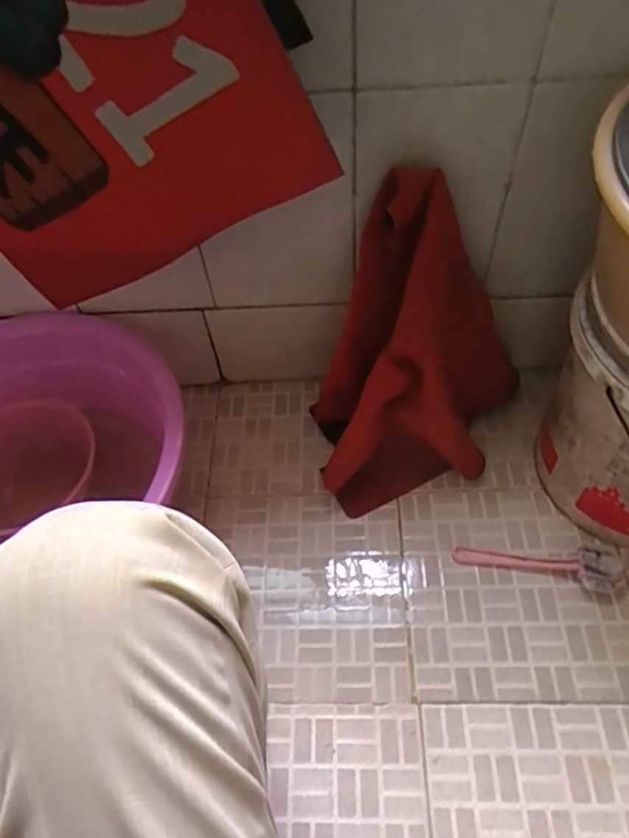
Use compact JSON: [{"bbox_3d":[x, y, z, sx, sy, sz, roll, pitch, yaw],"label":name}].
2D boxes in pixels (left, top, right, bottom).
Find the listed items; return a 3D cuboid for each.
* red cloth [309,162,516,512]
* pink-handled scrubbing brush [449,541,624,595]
[{"bbox_3d":[0.135,-0.096,0.797,0.255,0.469,0.142,0,29,2],"label":"red cloth"},{"bbox_3d":[0.302,0.198,0.781,0.213,0.045,0.050,2,57,18],"label":"pink-handled scrubbing brush"}]

